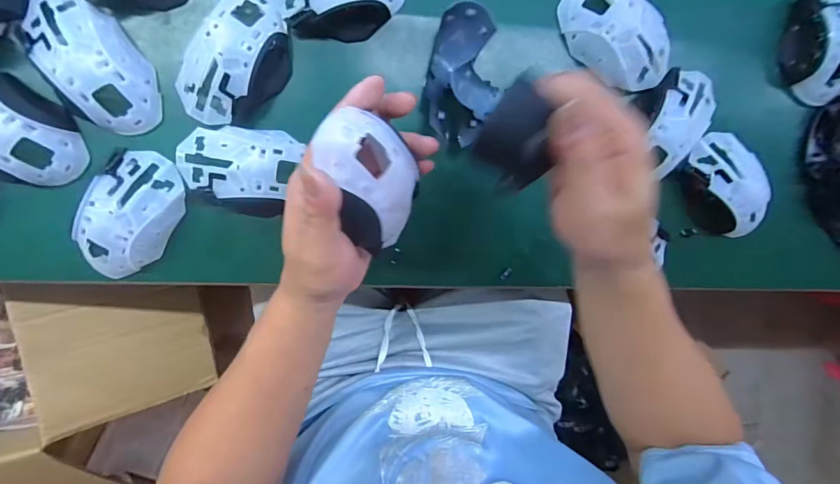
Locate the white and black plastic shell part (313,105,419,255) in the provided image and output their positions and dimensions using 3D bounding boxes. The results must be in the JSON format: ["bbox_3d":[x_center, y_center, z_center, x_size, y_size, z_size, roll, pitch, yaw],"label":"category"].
[{"bbox_3d":[-0.034,-0.038,0.261,0.035,0.091,0.058,26,60,28],"label":"white and black plastic shell part"}]

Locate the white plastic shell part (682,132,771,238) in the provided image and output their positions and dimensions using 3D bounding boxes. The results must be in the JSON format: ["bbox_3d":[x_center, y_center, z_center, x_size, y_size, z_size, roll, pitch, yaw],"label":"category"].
[{"bbox_3d":[0.309,-0.052,0.411,0.071,0.038,0.115,-27,97,-4],"label":"white plastic shell part"}]

